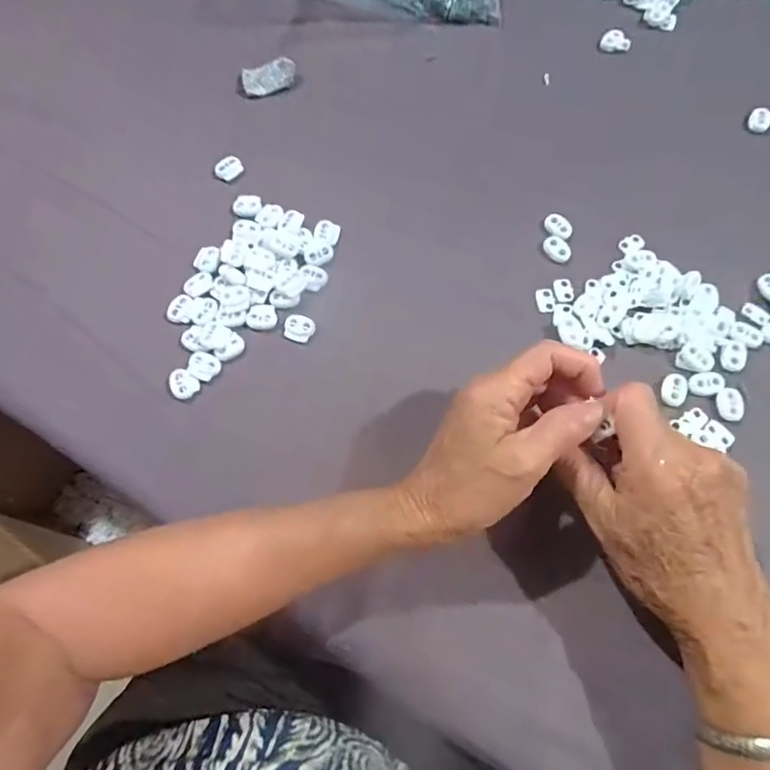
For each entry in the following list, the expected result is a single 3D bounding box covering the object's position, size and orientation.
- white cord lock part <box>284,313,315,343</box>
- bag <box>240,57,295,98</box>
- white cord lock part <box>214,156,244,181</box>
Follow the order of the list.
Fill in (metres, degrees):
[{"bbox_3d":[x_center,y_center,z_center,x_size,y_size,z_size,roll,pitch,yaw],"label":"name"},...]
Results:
[{"bbox_3d":[-0.063,-0.042,0.368,0.022,0.004,0.019,19,73,9],"label":"white cord lock part"},{"bbox_3d":[-0.102,-0.269,0.444,0.046,0.011,0.026,-17,72,-3],"label":"bag"},{"bbox_3d":[-0.129,-0.177,0.417,0.023,0.011,0.012,-41,74,-11],"label":"white cord lock part"}]

